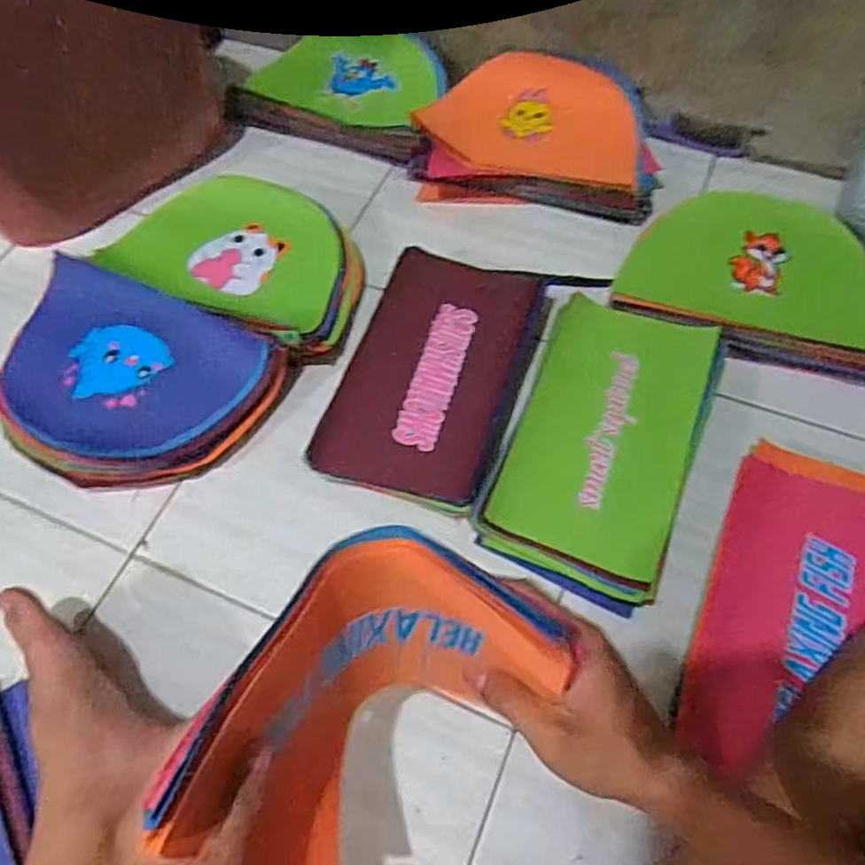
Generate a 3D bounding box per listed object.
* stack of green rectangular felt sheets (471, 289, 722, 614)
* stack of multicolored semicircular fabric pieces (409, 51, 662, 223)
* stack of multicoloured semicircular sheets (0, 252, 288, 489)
[{"bbox_3d":[0.168,0.005,0.680,0.176,0.053,0.296,20,63,13],"label":"stack of green rectangular felt sheets"},{"bbox_3d":[0.143,-0.394,0.907,0.316,0.079,0.221,14,61,10],"label":"stack of multicolored semicircular fabric pieces"},{"bbox_3d":[-0.342,-0.055,0.744,0.306,0.058,0.218,26,64,16],"label":"stack of multicoloured semicircular sheets"}]

